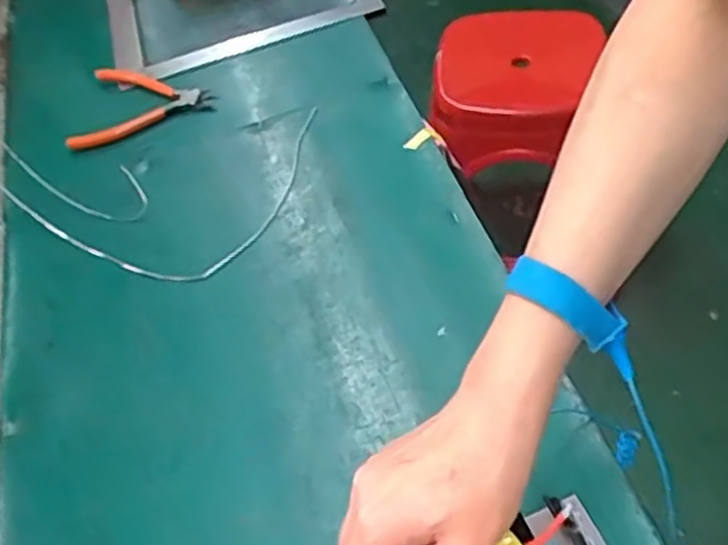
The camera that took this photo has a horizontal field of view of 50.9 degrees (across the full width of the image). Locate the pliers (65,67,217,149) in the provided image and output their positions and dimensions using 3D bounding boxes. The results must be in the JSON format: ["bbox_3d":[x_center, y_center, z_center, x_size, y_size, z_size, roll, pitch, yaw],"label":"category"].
[{"bbox_3d":[-0.219,-0.168,0.764,0.134,0.016,0.116,1,50,7],"label":"pliers"}]

